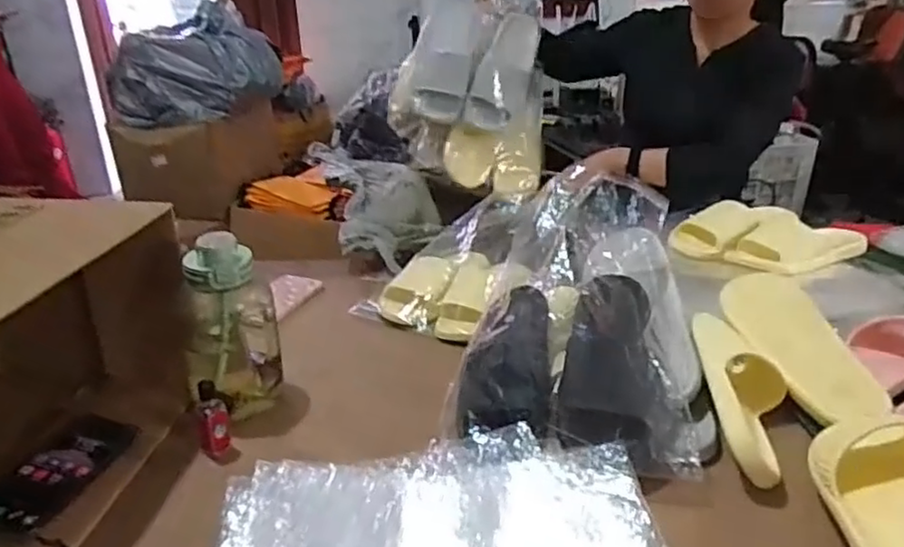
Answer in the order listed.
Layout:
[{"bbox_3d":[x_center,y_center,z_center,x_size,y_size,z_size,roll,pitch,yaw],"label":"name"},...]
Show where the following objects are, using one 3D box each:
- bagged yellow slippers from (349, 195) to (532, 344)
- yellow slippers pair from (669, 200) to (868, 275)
[{"bbox_3d":[0.001,0.003,1.122,0.181,0.099,0.286,15,45,31],"label":"bagged yellow slippers"},{"bbox_3d":[0.537,-0.055,1.151,0.302,0.080,0.162,8,27,20],"label":"yellow slippers pair"}]

